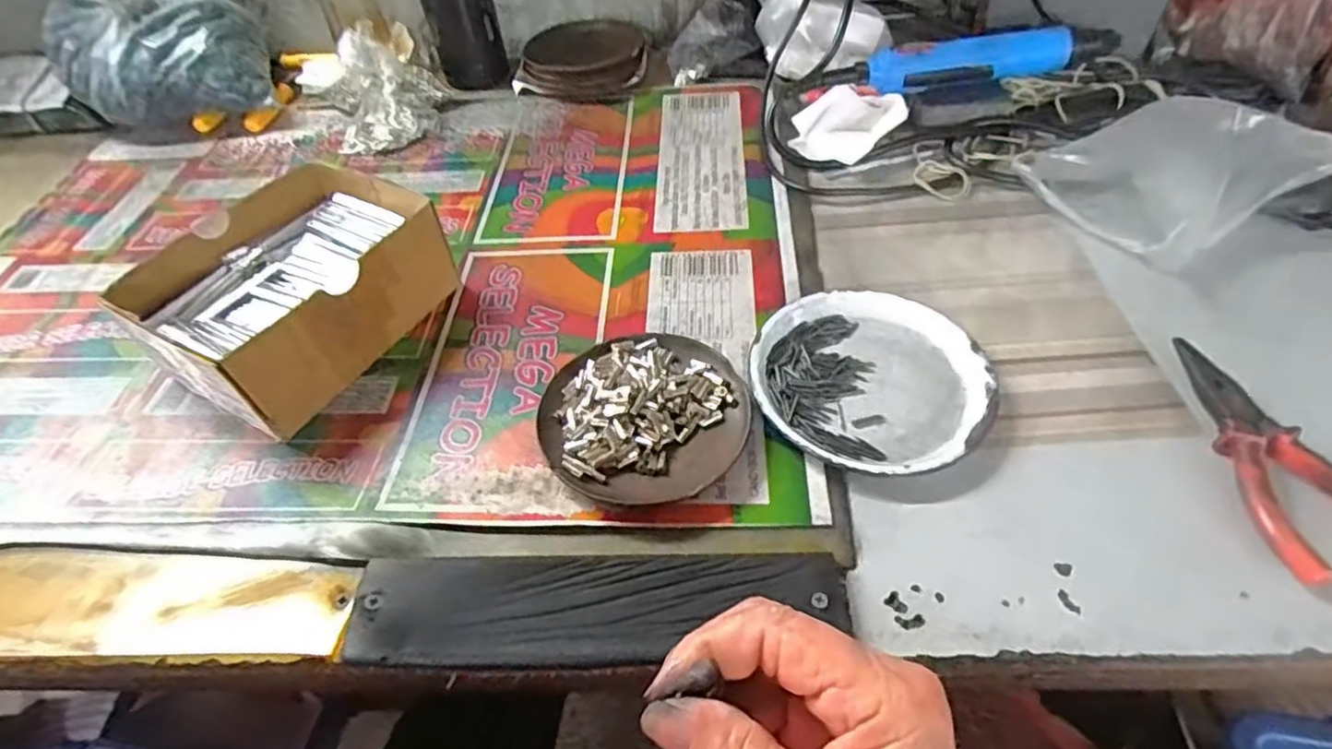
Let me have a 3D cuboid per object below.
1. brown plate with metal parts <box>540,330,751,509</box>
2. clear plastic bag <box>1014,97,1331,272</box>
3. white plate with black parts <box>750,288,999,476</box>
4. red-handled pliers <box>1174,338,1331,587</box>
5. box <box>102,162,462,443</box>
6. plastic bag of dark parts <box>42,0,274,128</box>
[{"bbox_3d":[-0.012,0.020,0.376,0.110,0.025,0.111,-2,50,2],"label":"brown plate with metal parts"},{"bbox_3d":[0.365,-0.146,0.480,0.162,0.045,0.131,-21,52,-13],"label":"clear plastic bag"},{"bbox_3d":[0.118,0.001,0.394,0.133,0.016,0.131,-2,50,2],"label":"white plate with black parts"},{"bbox_3d":[0.304,0.039,0.346,0.048,0.019,0.142,-7,50,-2],"label":"red-handled pliers"},{"bbox_3d":[-0.236,-0.055,0.430,0.124,0.067,0.161,23,55,21],"label":"box"},{"bbox_3d":[-0.463,-0.302,0.601,0.176,0.132,0.111,-11,50,-6],"label":"plastic bag of dark parts"}]

